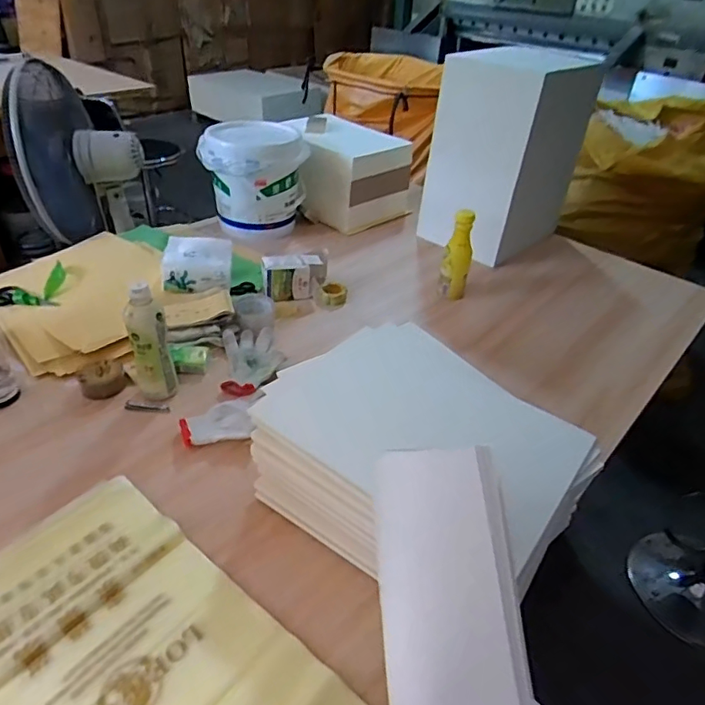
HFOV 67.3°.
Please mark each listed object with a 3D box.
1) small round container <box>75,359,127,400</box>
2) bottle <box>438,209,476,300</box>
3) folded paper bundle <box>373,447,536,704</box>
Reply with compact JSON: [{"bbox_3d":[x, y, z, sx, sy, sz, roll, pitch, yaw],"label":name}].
[{"bbox_3d":[-0.436,0.043,0.922,0.075,0.037,0.068,-20,44,-29],"label":"small round container"},{"bbox_3d":[0.236,-0.217,1.194,0.063,0.207,0.072,11,38,8],"label":"bottle"},{"bbox_3d":[0.082,0.267,0.425,0.118,0.366,0.018,-11,-10,22],"label":"folded paper bundle"}]

